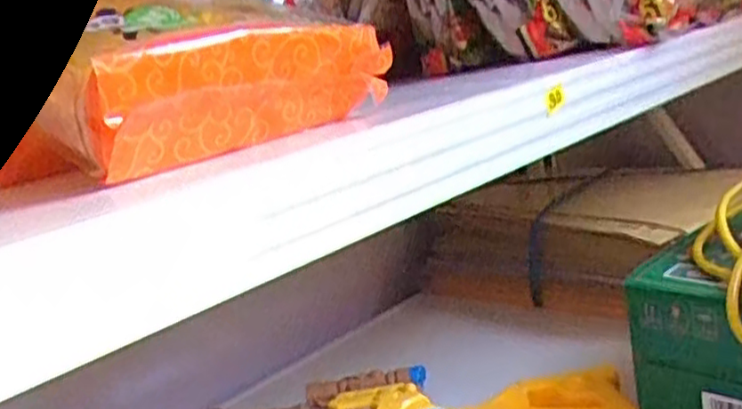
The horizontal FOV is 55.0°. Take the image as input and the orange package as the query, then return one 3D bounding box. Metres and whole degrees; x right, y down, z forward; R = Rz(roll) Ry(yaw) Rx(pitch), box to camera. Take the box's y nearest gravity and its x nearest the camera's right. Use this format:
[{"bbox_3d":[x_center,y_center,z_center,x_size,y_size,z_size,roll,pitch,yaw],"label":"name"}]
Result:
[{"bbox_3d":[-0.059,-0.063,0.378,0.022,0.058,0.174,8,22,44],"label":"orange package"}]

